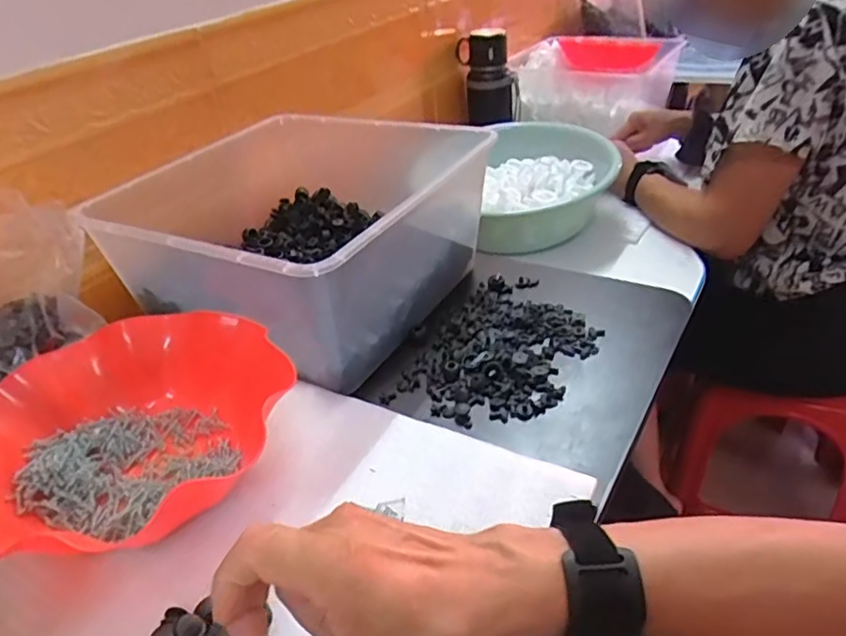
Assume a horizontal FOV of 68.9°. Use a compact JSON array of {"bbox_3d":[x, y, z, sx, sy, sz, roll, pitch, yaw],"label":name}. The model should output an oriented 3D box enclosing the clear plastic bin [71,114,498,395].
[{"bbox_3d":[-0.111,-0.096,0.624,0.289,0.134,0.331,19,40,27],"label":"clear plastic bin"}]

